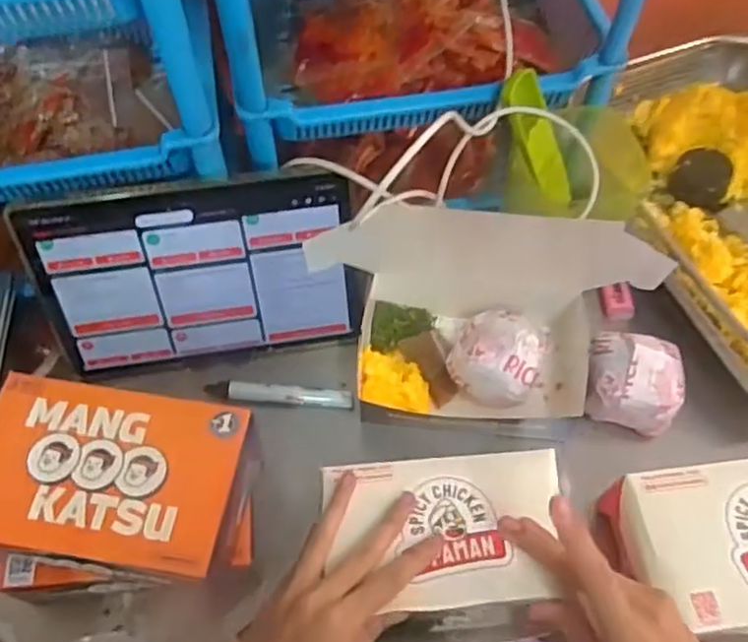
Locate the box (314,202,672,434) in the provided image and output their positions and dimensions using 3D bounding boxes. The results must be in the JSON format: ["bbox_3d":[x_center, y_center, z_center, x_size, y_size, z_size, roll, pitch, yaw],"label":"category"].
[{"bbox_3d":[0.087,-0.005,0.561,0.262,0.088,0.160,4,60,3],"label":"box"}]

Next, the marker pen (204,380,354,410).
[{"bbox_3d":[-0.079,0.063,0.586,0.122,0.017,0.018,3,60,3],"label":"marker pen"}]

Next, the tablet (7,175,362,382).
[{"bbox_3d":[-0.139,-0.031,0.563,0.246,0.167,0.015,-7,37,-6],"label":"tablet"}]

